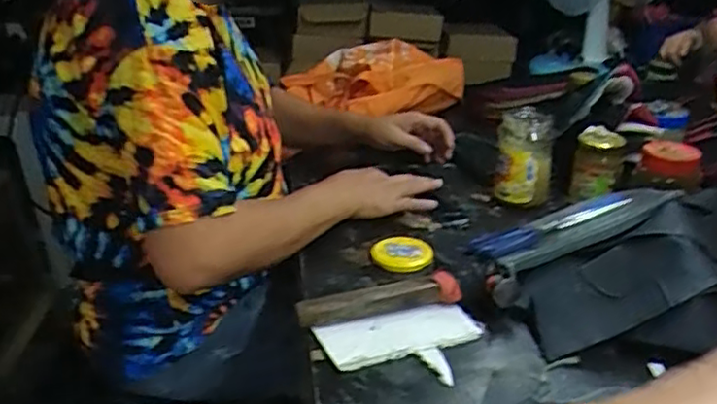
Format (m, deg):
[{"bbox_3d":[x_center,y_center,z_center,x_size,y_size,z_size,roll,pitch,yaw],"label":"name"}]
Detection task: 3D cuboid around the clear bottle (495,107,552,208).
[{"bbox_3d":[0.233,-0.066,0.921,0.072,0.129,0.073,6,25,16],"label":"clear bottle"}]

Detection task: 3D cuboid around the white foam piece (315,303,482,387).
[{"bbox_3d":[0.046,0.138,0.632,0.158,0.014,0.097,-6,25,-11],"label":"white foam piece"}]

